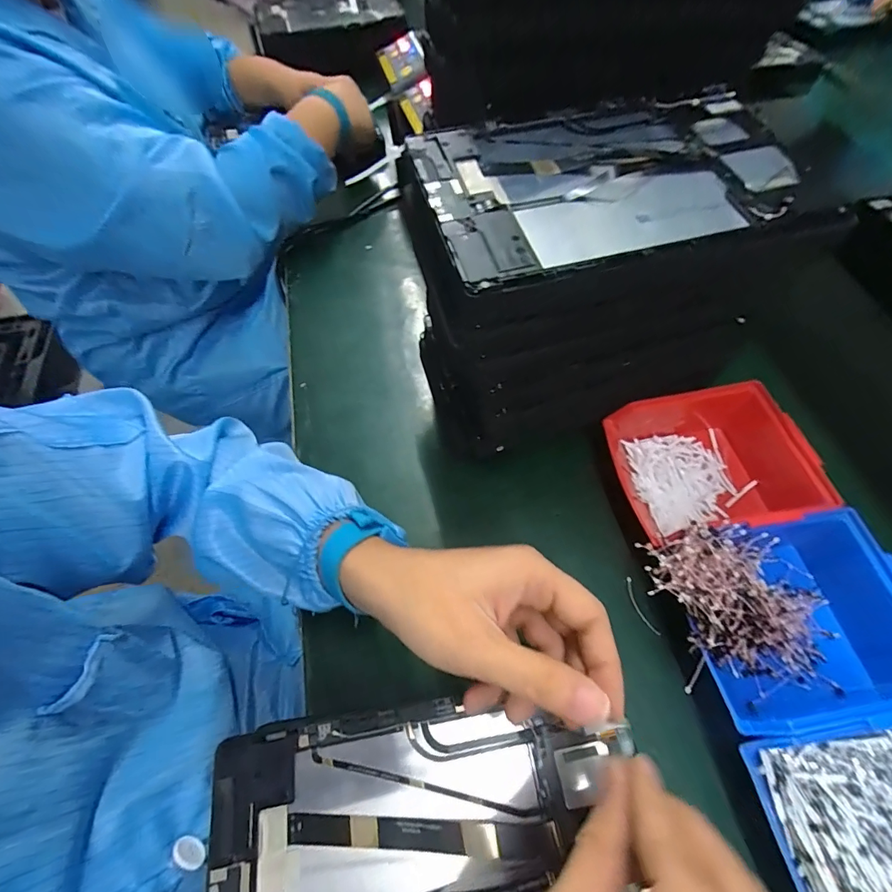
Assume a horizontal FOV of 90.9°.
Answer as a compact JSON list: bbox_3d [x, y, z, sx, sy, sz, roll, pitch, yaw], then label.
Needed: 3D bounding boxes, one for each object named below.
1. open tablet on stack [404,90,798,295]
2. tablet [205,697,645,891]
[{"bbox_3d":[0.102,-0.170,0.274,0.229,0.013,0.138,-14,61,-9],"label":"open tablet on stack"},{"bbox_3d":[-0.013,0.222,0.231,0.221,0.014,0.148,-8,60,-5],"label":"tablet"}]

